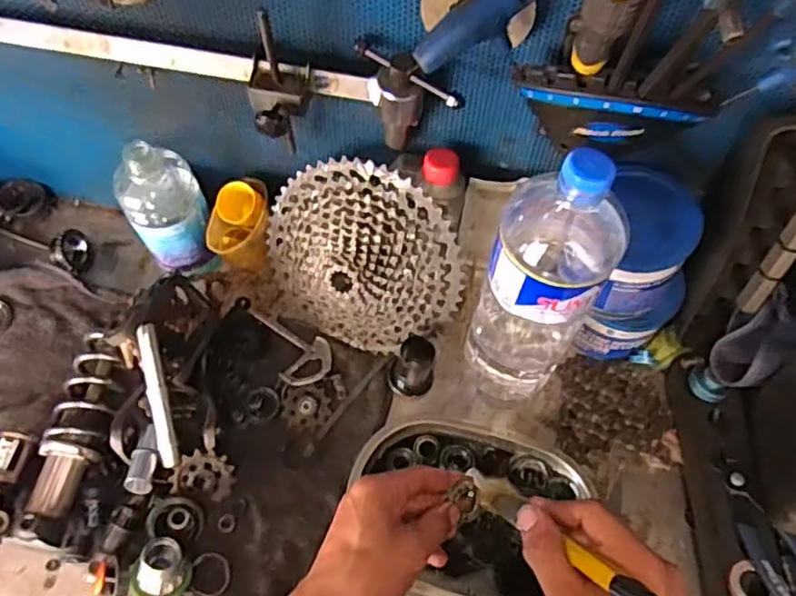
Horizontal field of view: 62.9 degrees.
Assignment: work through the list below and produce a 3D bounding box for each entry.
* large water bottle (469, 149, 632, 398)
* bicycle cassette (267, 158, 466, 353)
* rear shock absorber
[{"bbox_3d":[0.115,-0.003,0.532,0.086,0.311,0.085,27,63,14],"label":"large water bottle"},{"bbox_3d":[-0.041,-0.027,0.604,0.197,0.190,0.049,21,33,13],"label":"bicycle cassette"},{"bbox_3d":[-0.290,0.123,0.597,0.050,0.054,0.182,5,60,2],"label":"rear shock absorber"}]

